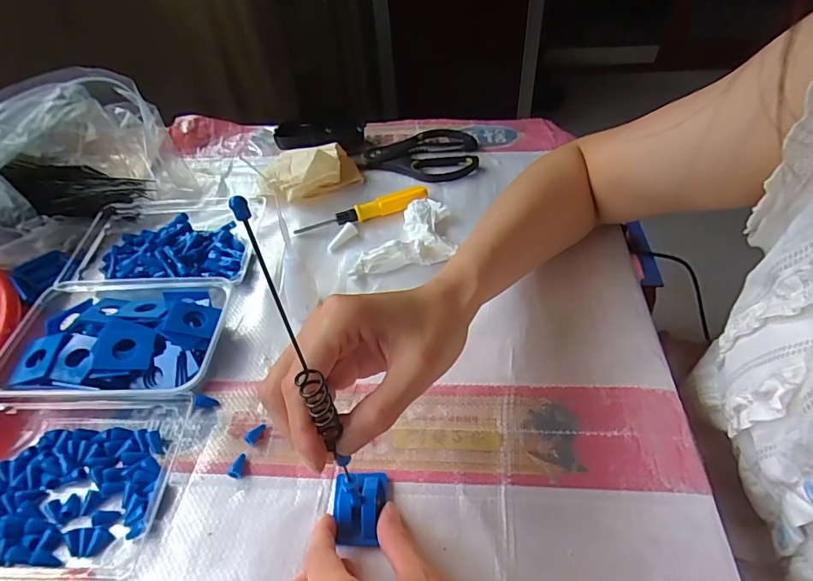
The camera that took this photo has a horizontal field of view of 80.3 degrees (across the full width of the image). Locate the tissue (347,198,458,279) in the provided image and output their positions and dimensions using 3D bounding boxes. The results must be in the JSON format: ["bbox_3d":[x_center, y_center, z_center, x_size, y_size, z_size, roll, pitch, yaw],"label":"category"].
[{"bbox_3d":[-0.007,-0.057,0.468,0.103,0.028,0.077,-11,47,-5],"label":"tissue"}]

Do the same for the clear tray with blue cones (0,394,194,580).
[{"bbox_3d":[-0.251,0.126,0.321,0.177,0.035,0.113,-5,47,1],"label":"clear tray with blue cones"}]

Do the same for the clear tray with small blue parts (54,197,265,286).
[{"bbox_3d":[-0.241,-0.047,0.478,0.184,0.033,0.128,-6,47,0],"label":"clear tray with small blue parts"}]

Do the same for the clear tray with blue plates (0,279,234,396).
[{"bbox_3d":[-0.229,0.042,0.391,0.165,0.036,0.114,-2,47,4],"label":"clear tray with blue plates"}]

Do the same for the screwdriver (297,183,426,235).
[{"bbox_3d":[-0.044,-0.082,0.500,0.141,0.017,0.013,-20,49,-12],"label":"screwdriver"}]

